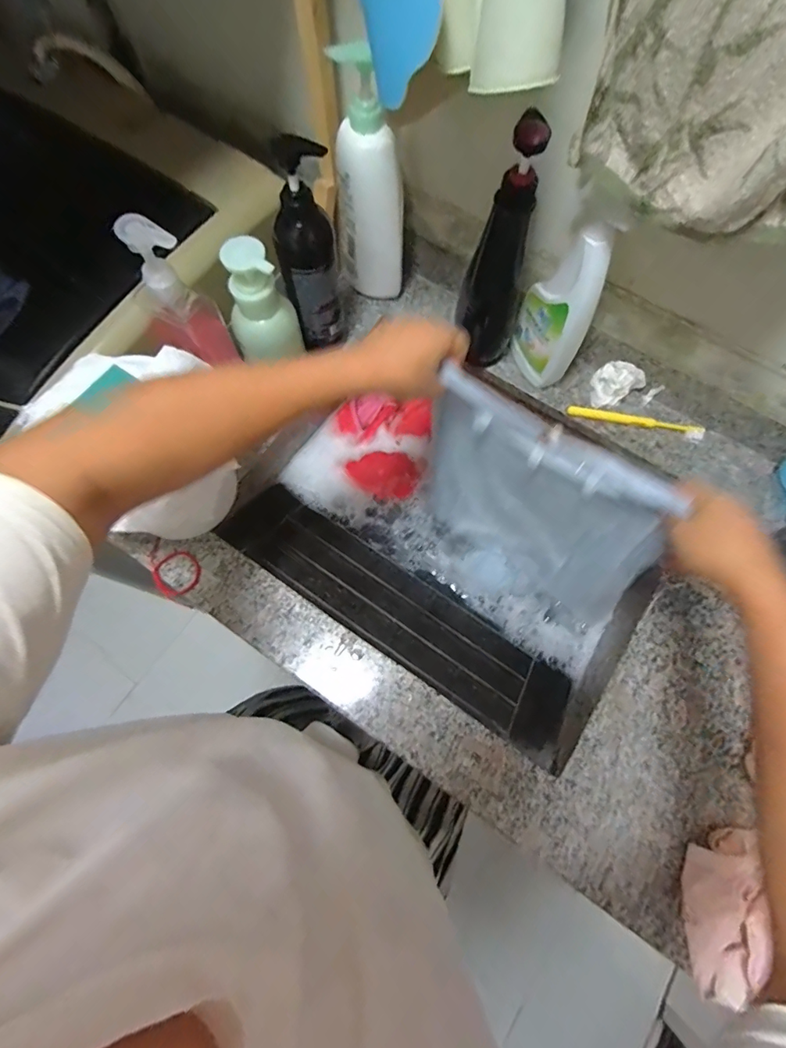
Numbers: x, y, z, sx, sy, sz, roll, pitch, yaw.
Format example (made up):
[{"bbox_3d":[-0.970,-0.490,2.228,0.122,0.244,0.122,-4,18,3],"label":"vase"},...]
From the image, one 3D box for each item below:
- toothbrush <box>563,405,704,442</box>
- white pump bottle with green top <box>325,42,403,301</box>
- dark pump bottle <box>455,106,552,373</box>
[{"bbox_3d":[0.320,-0.136,0.613,0.173,0.011,0.021,13,72,4],"label":"toothbrush"},{"bbox_3d":[-0.026,-0.397,0.562,0.081,0.247,0.062,-2,72,-1],"label":"white pump bottle with green top"},{"bbox_3d":[0.123,-0.294,0.530,0.062,0.258,0.075,-17,73,-6],"label":"dark pump bottle"}]

